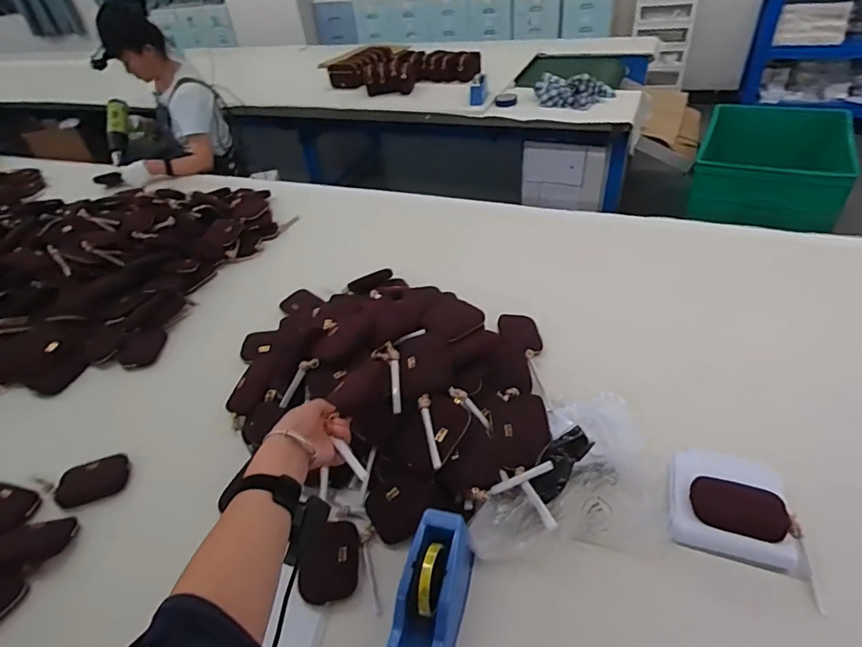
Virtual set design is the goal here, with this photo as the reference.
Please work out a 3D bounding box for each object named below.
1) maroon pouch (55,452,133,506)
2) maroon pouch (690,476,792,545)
[{"bbox_3d":[-0.596,0.278,0.878,0.118,0.019,0.074,-17,64,-28],"label":"maroon pouch"},{"bbox_3d":[0.435,0.263,0.706,0.118,0.022,0.073,9,54,25],"label":"maroon pouch"}]

